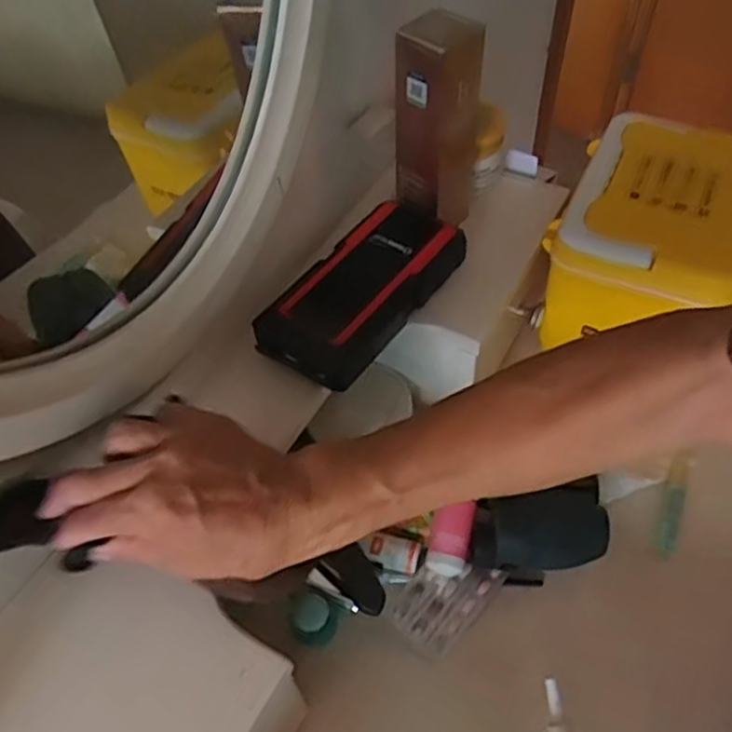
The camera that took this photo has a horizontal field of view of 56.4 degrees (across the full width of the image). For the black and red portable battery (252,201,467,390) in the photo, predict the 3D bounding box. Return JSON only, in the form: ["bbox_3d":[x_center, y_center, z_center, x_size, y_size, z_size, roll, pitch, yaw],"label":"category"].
[{"bbox_3d":[-0.002,-0.061,0.536,0.088,0.034,0.176,34,61,23],"label":"black and red portable battery"}]

